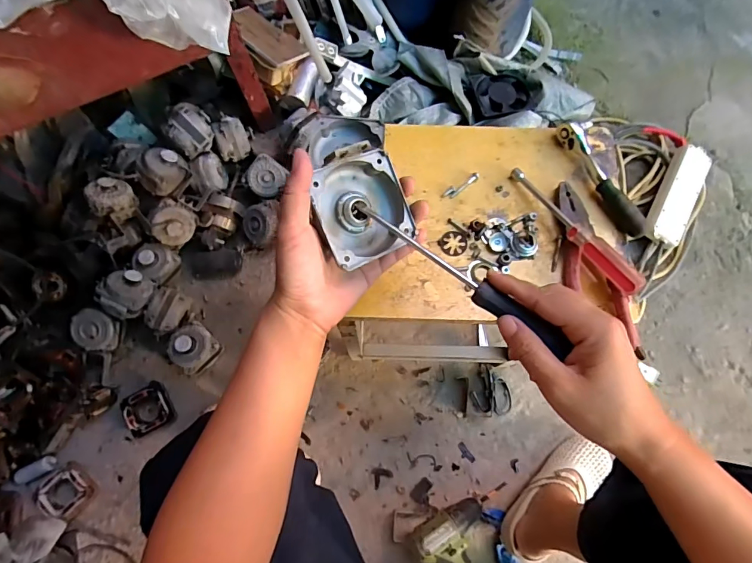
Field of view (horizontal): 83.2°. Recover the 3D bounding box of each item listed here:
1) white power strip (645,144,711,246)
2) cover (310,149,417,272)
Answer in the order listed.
[{"bbox_3d":[0.654,-0.186,0.910,0.083,0.033,0.233,27,76,8],"label":"white power strip"},{"bbox_3d":[-0.011,-0.061,0.348,0.075,0.034,0.083,-25,102,-14],"label":"cover"}]

